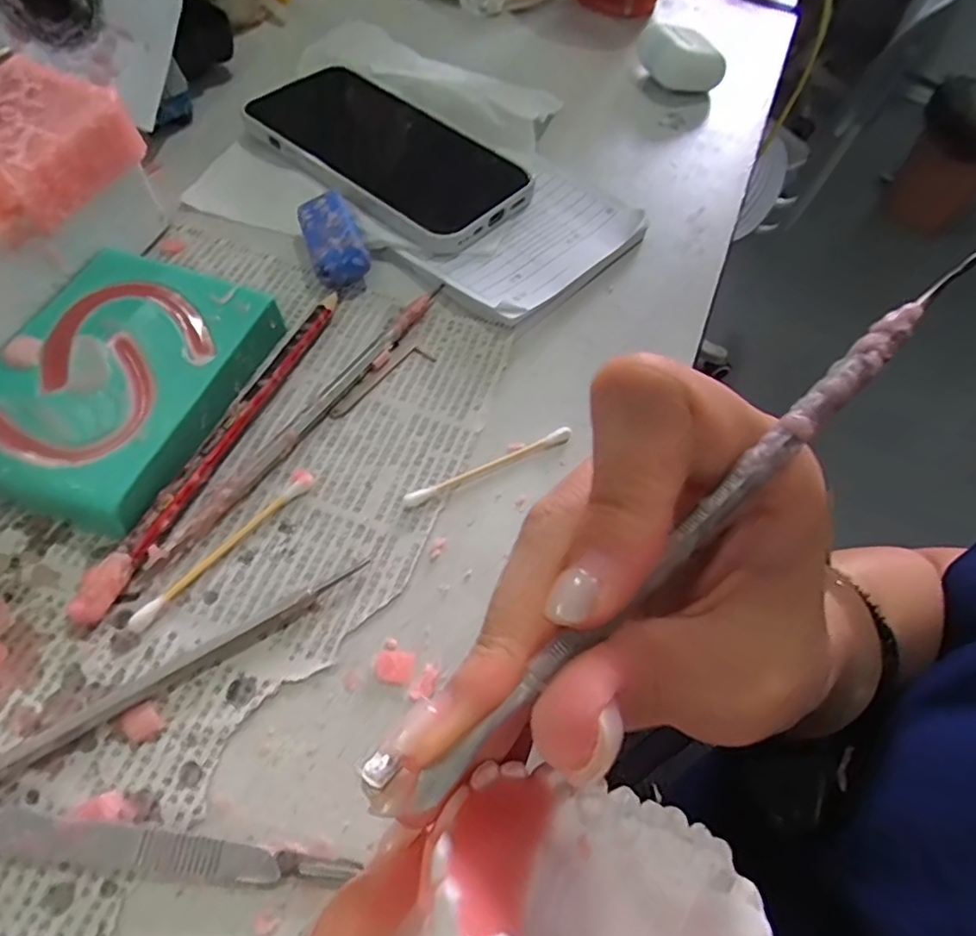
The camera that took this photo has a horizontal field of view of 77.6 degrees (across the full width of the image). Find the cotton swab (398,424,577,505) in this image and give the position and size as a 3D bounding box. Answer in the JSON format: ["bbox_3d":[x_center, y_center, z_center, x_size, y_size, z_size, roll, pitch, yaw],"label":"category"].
[{"bbox_3d":[0.002,-0.001,0.233,0.072,0.007,0.005,-25,64,-16],"label":"cotton swab"}]

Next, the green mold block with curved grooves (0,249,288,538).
[{"bbox_3d":[-0.137,-0.032,0.226,0.077,0.022,0.108,17,60,7],"label":"green mold block with curved grooves"}]

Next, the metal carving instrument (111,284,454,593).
[{"bbox_3d":[-0.068,-0.020,0.233,0.009,0.009,0.168,30,63,14],"label":"metal carving instrument"}]

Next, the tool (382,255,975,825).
[{"bbox_3d":[0.042,0.006,0.109,0.148,0.008,0.006,-41,69,-11],"label":"tool"}]

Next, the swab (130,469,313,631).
[{"bbox_3d":[-0.089,0.026,0.206,0.007,0.005,0.073,37,64,17],"label":"swab"}]

